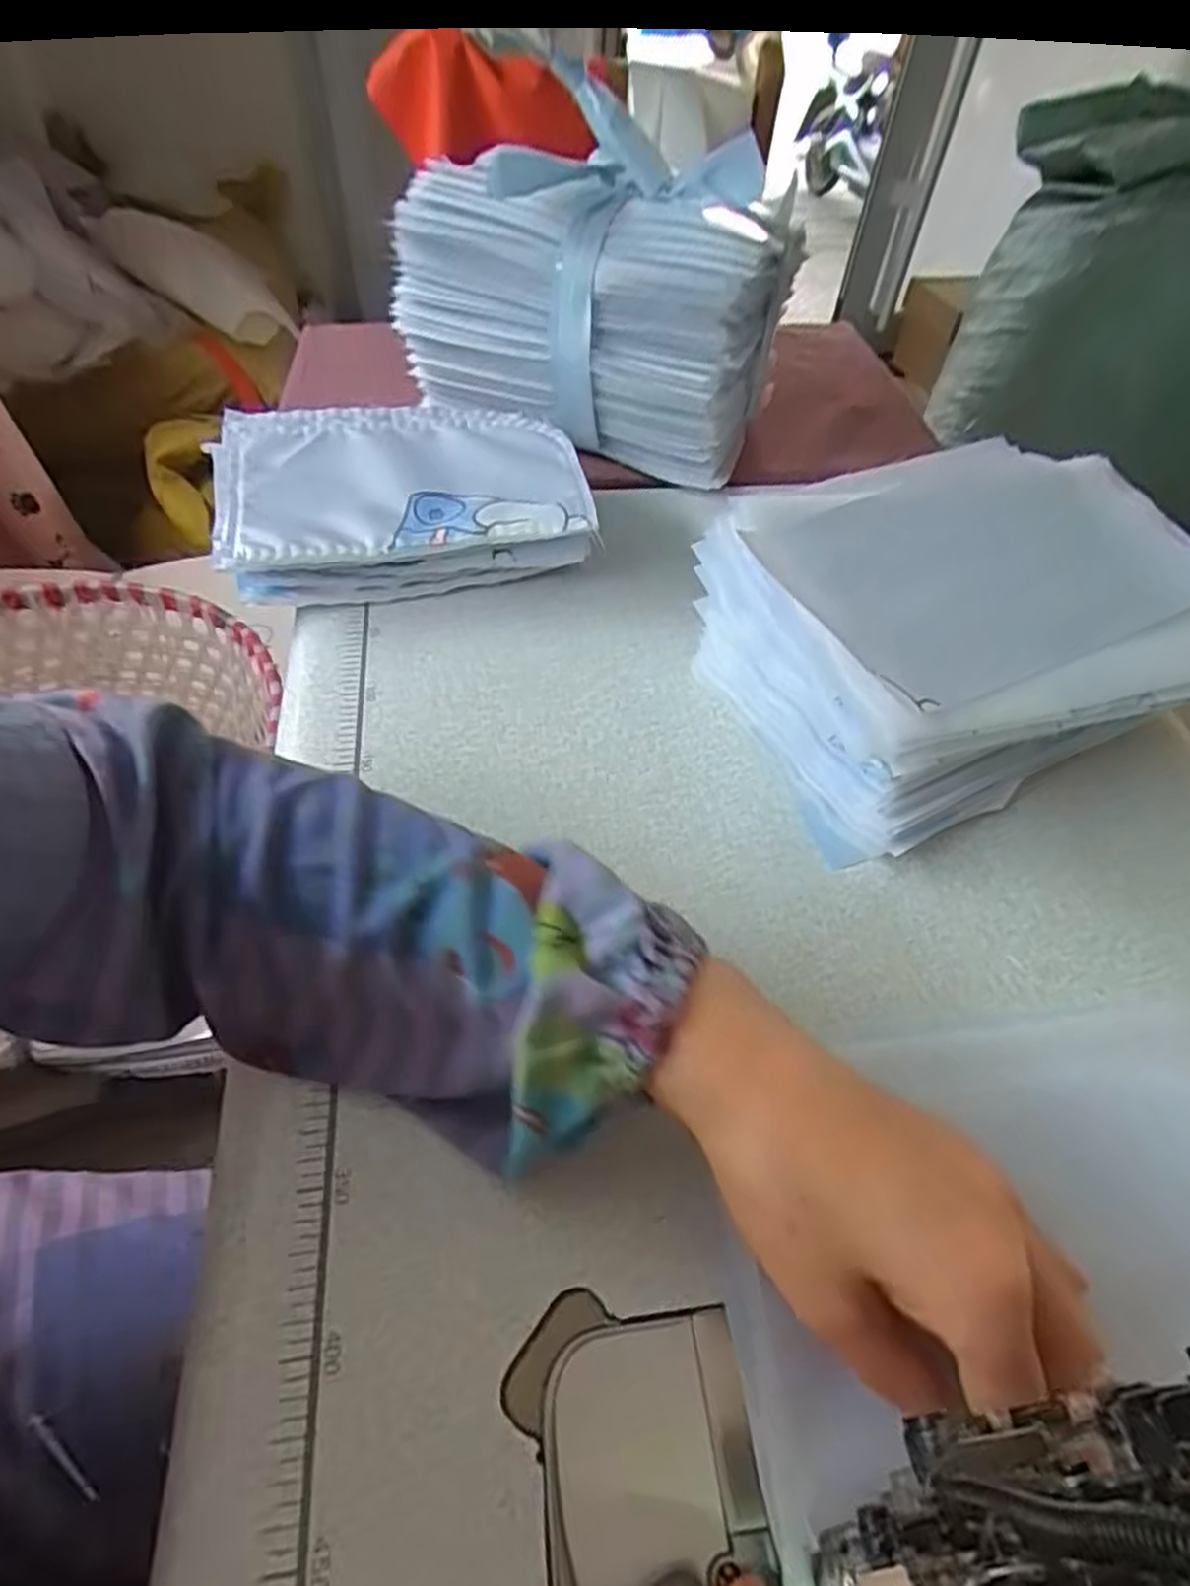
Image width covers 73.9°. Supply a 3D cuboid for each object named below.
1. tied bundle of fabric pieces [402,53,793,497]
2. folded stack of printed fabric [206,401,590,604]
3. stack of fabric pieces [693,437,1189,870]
[{"bbox_3d":[-0.002,-0.330,0.547,0.237,0.184,0.129,22,54,14],"label":"tied bundle of fabric pieces"},{"bbox_3d":[-0.120,-0.180,0.499,0.218,0.064,0.135,-5,52,-7],"label":"folded stack of printed fabric"},{"bbox_3d":[0.193,-0.087,0.422,0.234,0.102,0.192,-13,54,-13],"label":"stack of fabric pieces"}]

